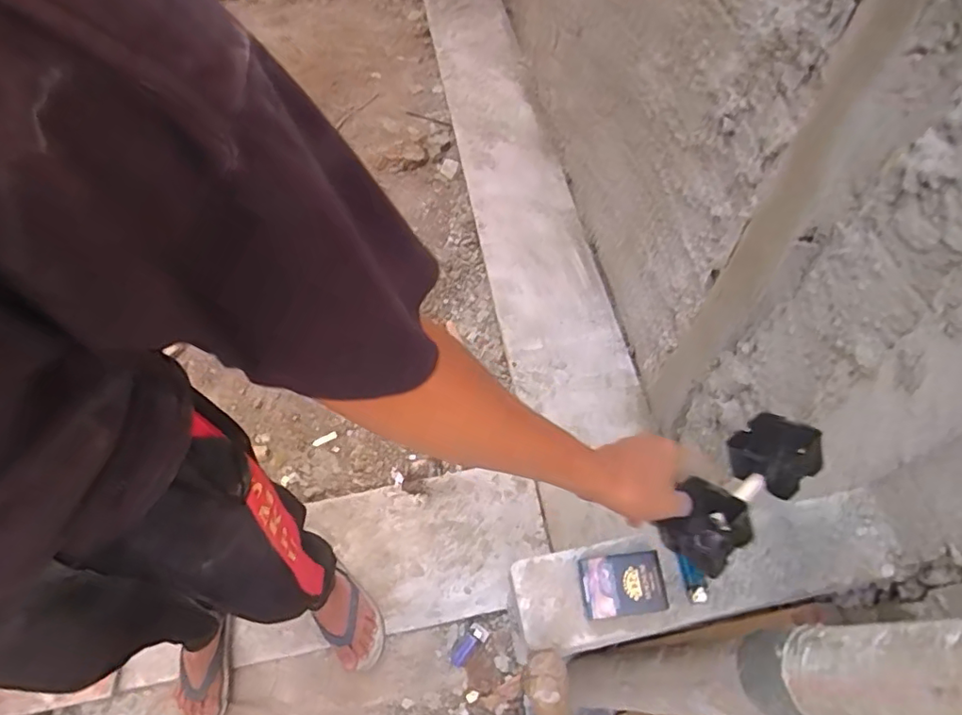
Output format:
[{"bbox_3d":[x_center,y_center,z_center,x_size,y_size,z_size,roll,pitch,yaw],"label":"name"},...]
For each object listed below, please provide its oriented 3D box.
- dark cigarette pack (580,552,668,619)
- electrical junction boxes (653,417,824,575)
[{"bbox_3d":[0.158,0.251,0.618,0.089,0.020,0.062,-6,61,0],"label":"dark cigarette pack"},{"bbox_3d":[0.258,0.130,0.551,0.178,0.070,0.077,-43,70,-12],"label":"electrical junction boxes"}]

